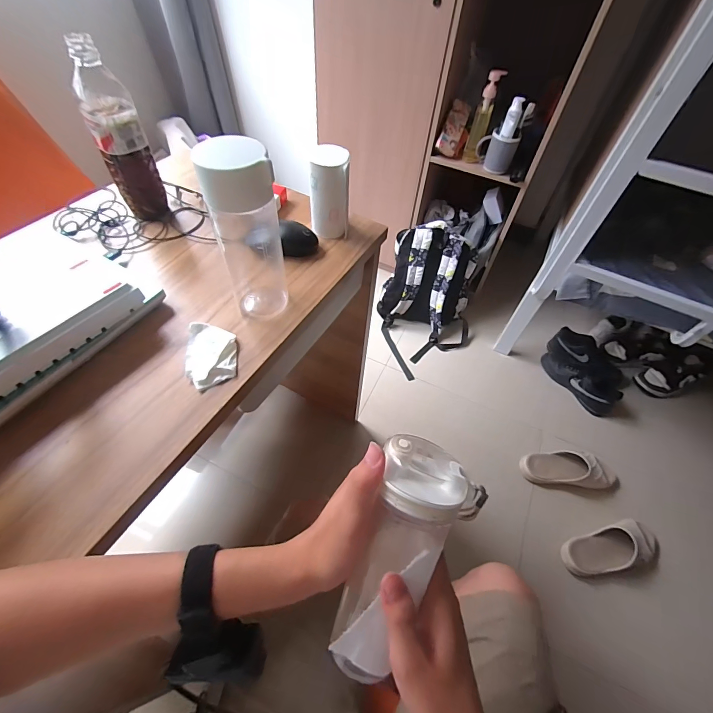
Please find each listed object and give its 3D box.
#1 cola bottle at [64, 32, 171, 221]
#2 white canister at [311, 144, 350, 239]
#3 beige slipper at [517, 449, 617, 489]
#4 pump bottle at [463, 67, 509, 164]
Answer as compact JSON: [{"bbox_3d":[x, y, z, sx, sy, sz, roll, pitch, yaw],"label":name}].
[{"bbox_3d":[-0.345,-0.316,0.516,0.068,0.217,0.053,-23,59,-19],"label":"cola bottle"},{"bbox_3d":[-0.043,-0.255,0.551,0.061,0.117,0.056,0,54,-4],"label":"white canister"},{"bbox_3d":[0.677,0.351,1.104,0.288,0.070,0.110,7,54,1],"label":"beige slipper"},{"bbox_3d":[0.397,-0.745,1.102,0.057,0.232,0.069,14,54,7],"label":"pump bottle"}]

